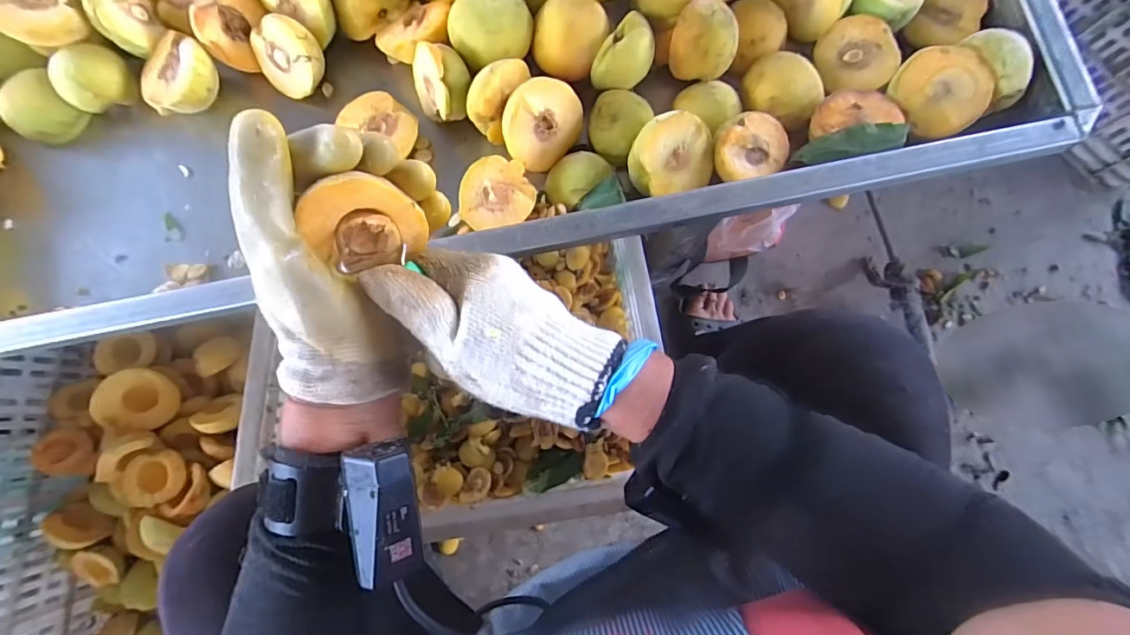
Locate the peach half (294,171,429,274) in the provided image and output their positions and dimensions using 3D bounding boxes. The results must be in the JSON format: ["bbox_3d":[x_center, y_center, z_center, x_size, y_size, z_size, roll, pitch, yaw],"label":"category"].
[{"bbox_3d":[-0.105,-0.054,0.253,0.050,0.053,0.029,-24,55,-11],"label":"peach half"}]

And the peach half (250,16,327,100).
[{"bbox_3d":[-0.229,-0.217,0.409,0.058,0.025,0.057,2,123,22],"label":"peach half"}]

